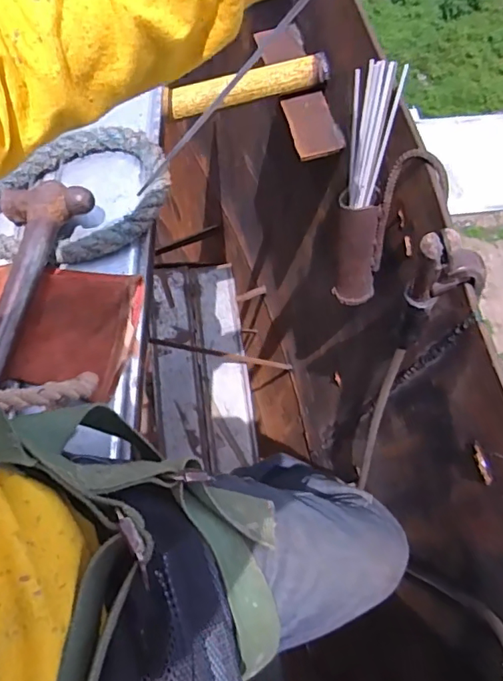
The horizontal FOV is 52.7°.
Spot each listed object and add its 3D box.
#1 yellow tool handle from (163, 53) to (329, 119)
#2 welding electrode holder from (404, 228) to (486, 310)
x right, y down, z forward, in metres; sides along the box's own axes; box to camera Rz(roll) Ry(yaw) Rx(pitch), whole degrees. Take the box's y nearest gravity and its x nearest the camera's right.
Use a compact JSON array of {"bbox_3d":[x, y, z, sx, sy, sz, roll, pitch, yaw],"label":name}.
[{"bbox_3d":[-0.007,-0.416,0.830,0.280,0.032,0.043,-19,71,-8],"label":"yellow tool handle"},{"bbox_3d":[0.207,-0.074,0.522,0.092,0.115,0.032,-9,70,-5],"label":"welding electrode holder"}]

